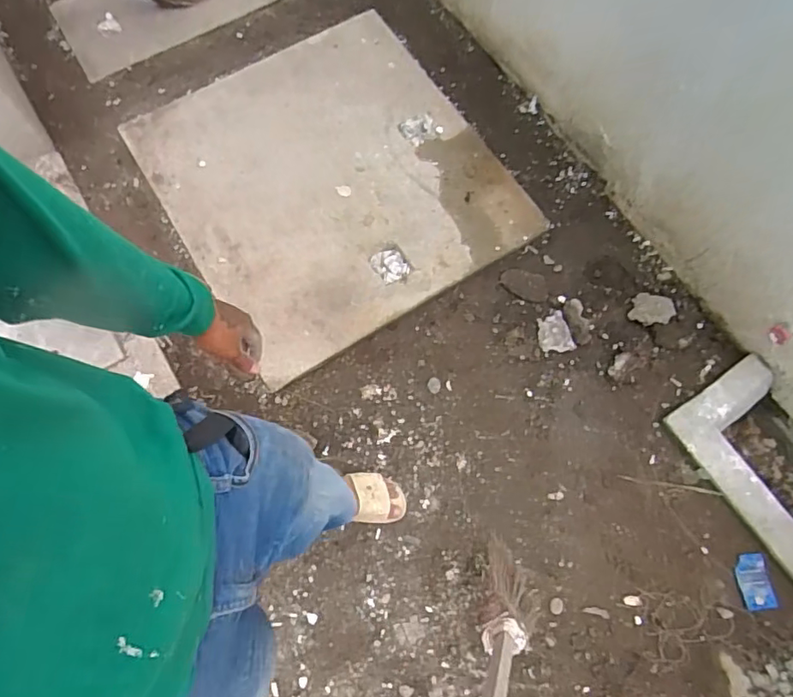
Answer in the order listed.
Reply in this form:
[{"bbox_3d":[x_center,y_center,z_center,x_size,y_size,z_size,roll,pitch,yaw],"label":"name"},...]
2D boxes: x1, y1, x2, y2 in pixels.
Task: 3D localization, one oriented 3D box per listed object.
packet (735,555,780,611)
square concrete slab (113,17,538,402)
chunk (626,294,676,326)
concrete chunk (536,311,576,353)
[{"bbox_3d":[0.877,0.570,1.339,0.083,0.010,0.123,-7,71,-3],"label":"packet"},{"bbox_3d":[-0.218,-0.526,1.679,0.930,0.046,1.006,-31,74,-10],"label":"square concrete slab"},{"bbox_3d":[0.709,-0.109,1.519,0.106,0.033,0.106,18,63,34],"label":"chunk"},{"bbox_3d":[0.440,-0.040,1.535,0.087,0.022,0.109,-14,72,-5],"label":"concrete chunk"}]

